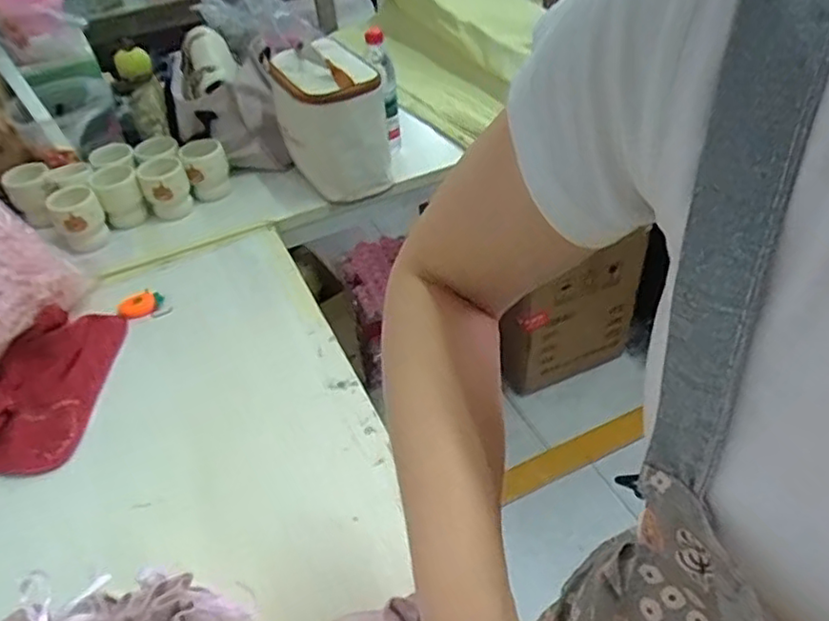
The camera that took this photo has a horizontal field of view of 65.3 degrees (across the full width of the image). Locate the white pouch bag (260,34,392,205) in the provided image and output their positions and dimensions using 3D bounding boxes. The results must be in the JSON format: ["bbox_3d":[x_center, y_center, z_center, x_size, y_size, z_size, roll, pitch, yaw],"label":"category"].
[{"bbox_3d":[-0.144,-0.335,1.123,0.190,0.225,0.246,-11,43,-7],"label":"white pouch bag"}]

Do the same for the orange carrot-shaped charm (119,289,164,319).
[{"bbox_3d":[-0.403,-0.011,0.952,0.060,0.019,0.033,-29,48,-25],"label":"orange carrot-shaped charm"}]

